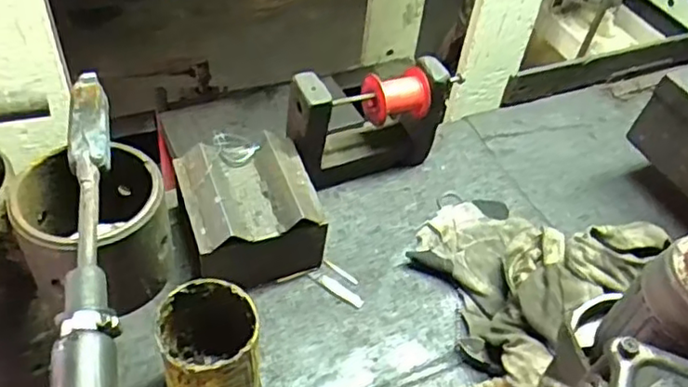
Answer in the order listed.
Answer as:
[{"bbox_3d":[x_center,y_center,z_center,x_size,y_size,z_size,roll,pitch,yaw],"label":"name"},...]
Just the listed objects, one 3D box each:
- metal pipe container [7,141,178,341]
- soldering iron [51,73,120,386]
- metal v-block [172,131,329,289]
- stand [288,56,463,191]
[{"bbox_3d":[-0.156,0.027,0.403,0.093,0.084,0.094,4,47,-4],"label":"metal pipe container"},{"bbox_3d":[-0.137,0.032,0.342,0.027,0.025,0.271,-5,48,-12],"label":"soldering iron"},{"bbox_3d":[-0.090,0.019,0.617,0.121,0.091,0.137,-15,51,-20],"label":"metal v-block"},{"bbox_3d":[0.029,-0.073,0.678,0.188,0.138,0.051,-17,51,-21],"label":"stand"}]

